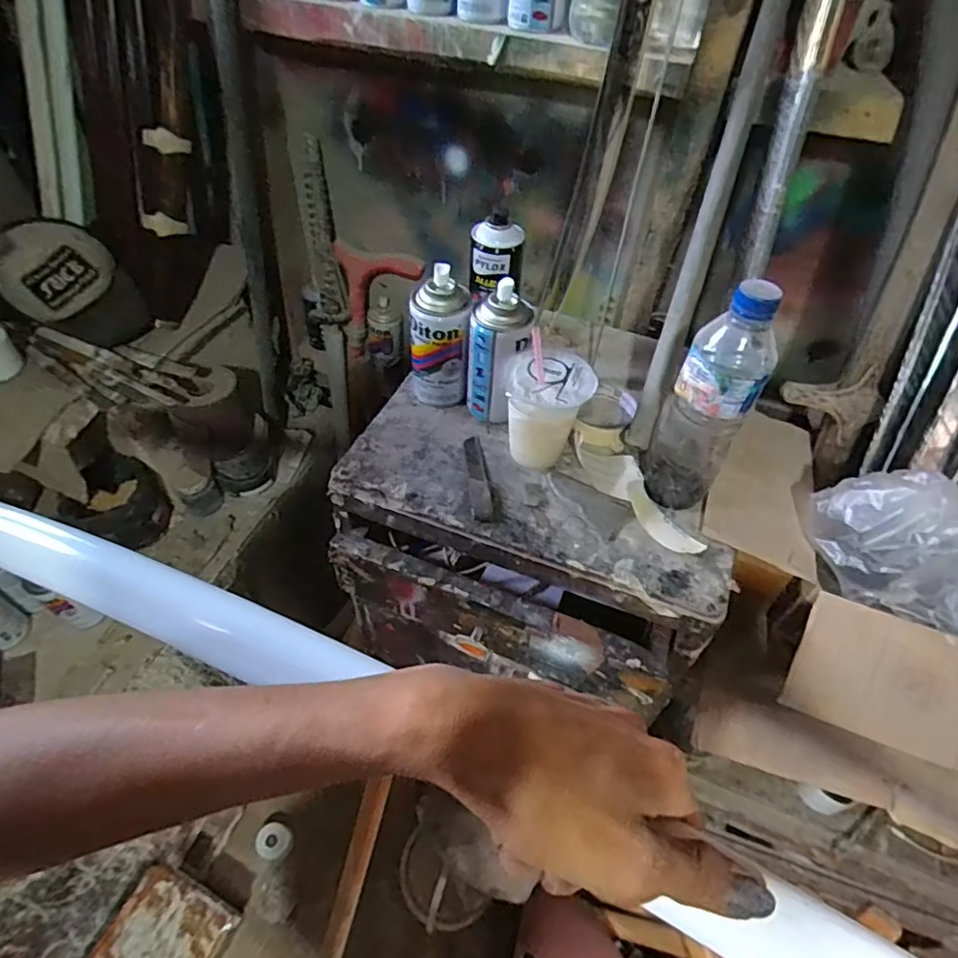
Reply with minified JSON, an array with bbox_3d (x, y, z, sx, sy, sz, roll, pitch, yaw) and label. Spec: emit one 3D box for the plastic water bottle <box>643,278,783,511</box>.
[{"bbox_3d":[0.200,-0.060,0.513,0.070,0.216,0.057,20,52,13],"label":"plastic water bottle"}]

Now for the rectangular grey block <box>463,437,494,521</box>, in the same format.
[{"bbox_3d":[-0.001,-0.003,0.597,0.021,0.013,0.117,-3,50,-6],"label":"rectangular grey block"}]

